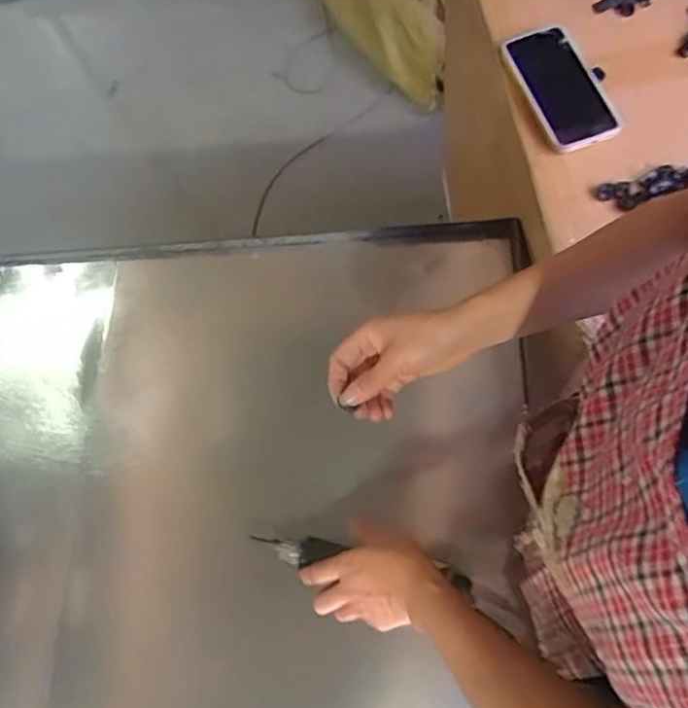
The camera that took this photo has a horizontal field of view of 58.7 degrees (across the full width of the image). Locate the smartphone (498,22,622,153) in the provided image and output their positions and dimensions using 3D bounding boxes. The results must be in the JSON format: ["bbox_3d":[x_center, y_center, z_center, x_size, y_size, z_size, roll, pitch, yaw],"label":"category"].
[{"bbox_3d":[0.251,-0.310,0.708,0.080,0.012,0.172,-20,69,1],"label":"smartphone"}]

